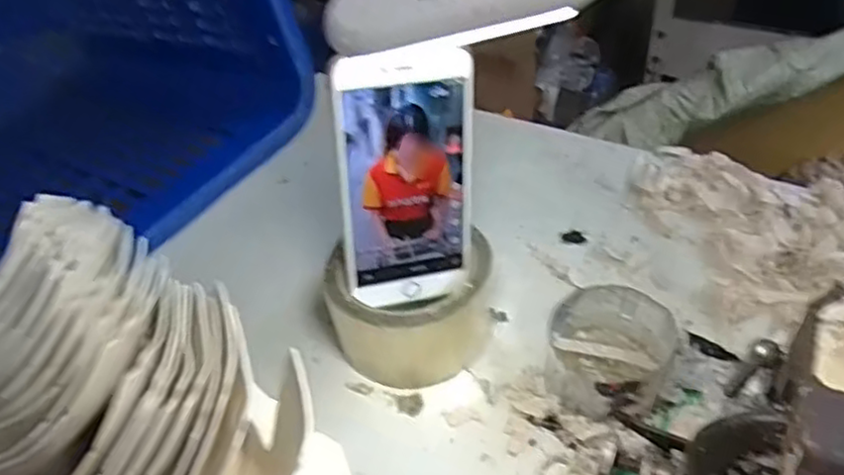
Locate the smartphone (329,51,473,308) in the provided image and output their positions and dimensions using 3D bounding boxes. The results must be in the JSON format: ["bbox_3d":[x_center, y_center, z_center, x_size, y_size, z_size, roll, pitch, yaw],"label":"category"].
[{"bbox_3d":[-0.007,-0.029,0.405,0.074,0.151,0.004,-10,30,-14],"label":"smartphone"}]

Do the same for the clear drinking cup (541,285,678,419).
[{"bbox_3d":[0.107,0.069,0.414,0.069,0.046,0.072,-4,45,4],"label":"clear drinking cup"}]

